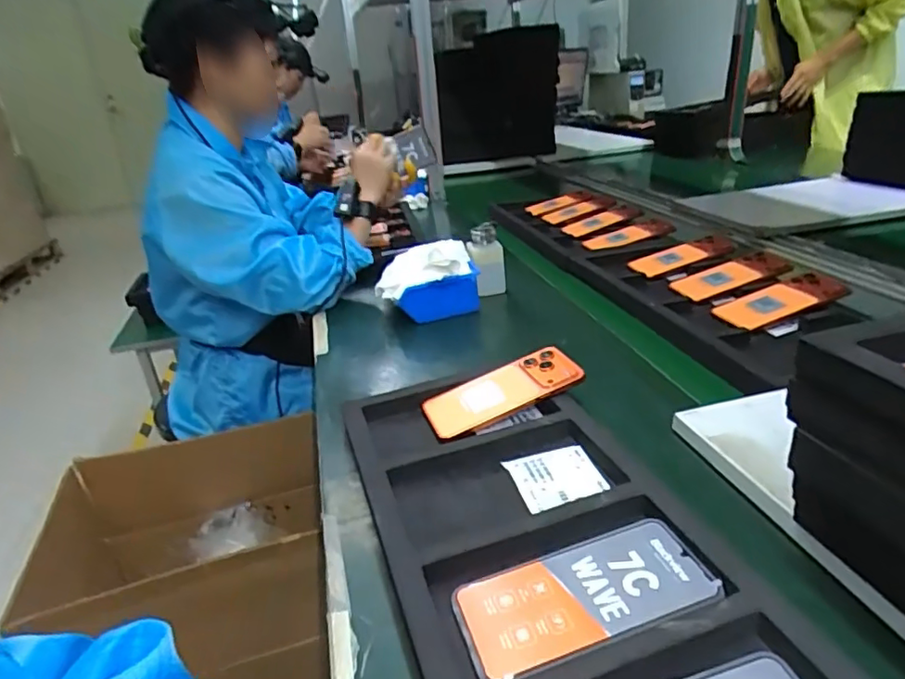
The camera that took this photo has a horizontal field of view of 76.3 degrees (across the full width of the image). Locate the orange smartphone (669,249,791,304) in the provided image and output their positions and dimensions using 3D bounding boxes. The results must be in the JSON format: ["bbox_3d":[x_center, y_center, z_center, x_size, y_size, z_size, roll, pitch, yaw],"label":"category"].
[{"bbox_3d":[0.414,-0.097,0.871,0.174,0.019,0.091,-23,28,-1],"label":"orange smartphone"}]

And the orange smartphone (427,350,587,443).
[{"bbox_3d":[0.052,0.056,0.605,0.163,0.012,0.079,-25,36,-9],"label":"orange smartphone"}]

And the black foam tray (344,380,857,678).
[{"bbox_3d":[0.057,0.152,0.430,0.217,0.024,0.475,-16,28,-15],"label":"black foam tray"}]

